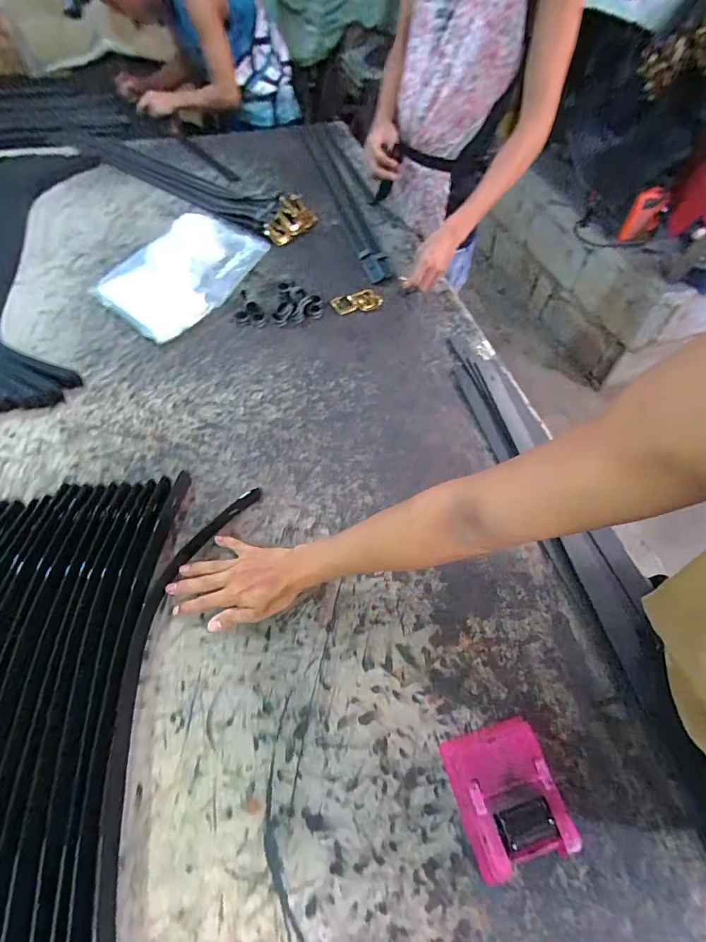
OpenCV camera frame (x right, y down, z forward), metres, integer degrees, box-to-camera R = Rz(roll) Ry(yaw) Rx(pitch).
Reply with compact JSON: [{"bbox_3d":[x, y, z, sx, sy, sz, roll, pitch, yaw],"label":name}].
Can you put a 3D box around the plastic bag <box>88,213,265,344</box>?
[{"bbox_3d":[-0.358,-0.427,0.880,0.317,0.108,0.219,-39,65,-23],"label":"plastic bag"}]

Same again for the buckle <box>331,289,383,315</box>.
[{"bbox_3d":[0.008,-0.366,0.894,0.109,0.015,0.055,-12,58,-9],"label":"buckle"}]

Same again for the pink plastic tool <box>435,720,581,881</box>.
[{"bbox_3d":[0.156,0.328,0.424,0.098,0.041,0.112,-13,58,-10],"label":"pink plastic tool"}]

